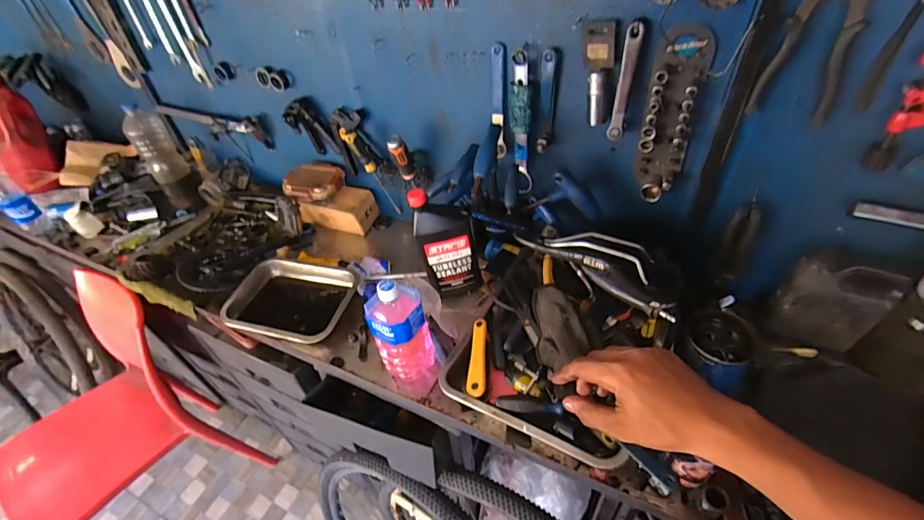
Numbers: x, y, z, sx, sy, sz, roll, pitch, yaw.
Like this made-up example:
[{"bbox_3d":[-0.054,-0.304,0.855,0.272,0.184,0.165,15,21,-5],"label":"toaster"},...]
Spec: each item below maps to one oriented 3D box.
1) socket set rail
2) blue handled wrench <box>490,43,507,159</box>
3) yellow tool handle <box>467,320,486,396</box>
[{"bbox_3d":[0.305,-0.205,0.622,0.071,0.244,0.038,10,46,17],"label":"socket set rail"},{"bbox_3d":[0.064,-0.274,0.744,0.025,0.194,0.015,12,40,22],"label":"blue handled wrench"},{"bbox_3d":[0.027,0.154,0.669,0.028,0.011,0.129,-7,49,19],"label":"yellow tool handle"}]

